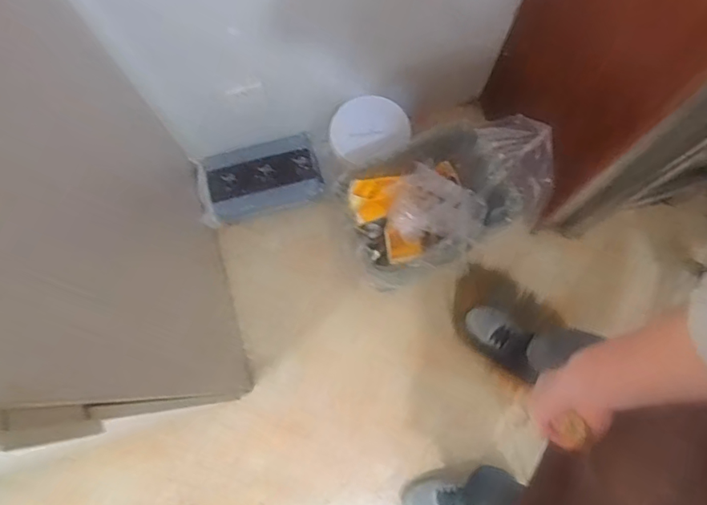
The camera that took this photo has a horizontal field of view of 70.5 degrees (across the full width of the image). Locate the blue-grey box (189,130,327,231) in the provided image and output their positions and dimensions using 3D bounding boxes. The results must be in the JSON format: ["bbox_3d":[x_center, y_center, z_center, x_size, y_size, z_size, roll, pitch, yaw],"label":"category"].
[{"bbox_3d":[-0.251,-0.189,1.352,0.320,0.107,0.177,-15,77,-4],"label":"blue-grey box"}]

